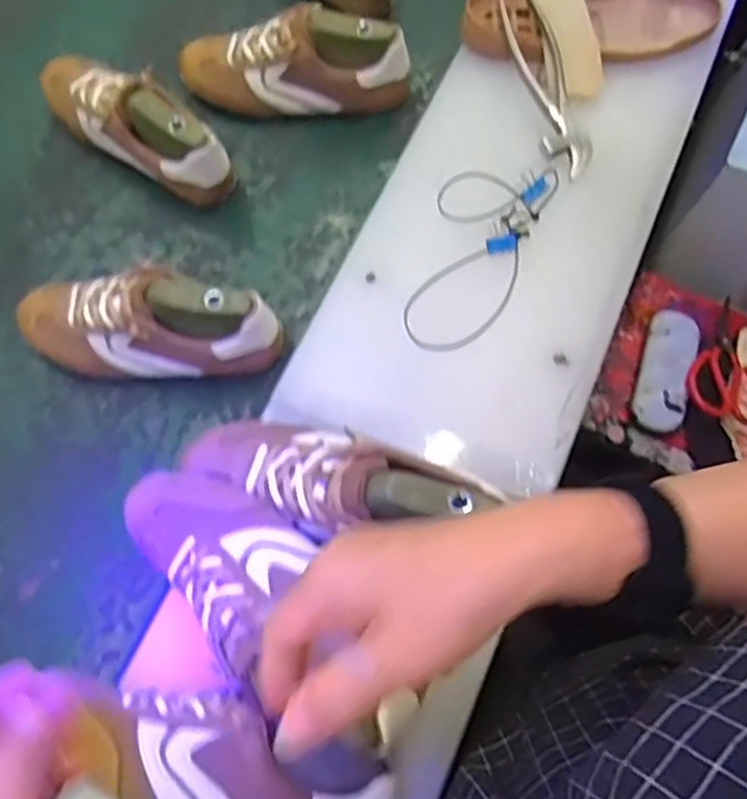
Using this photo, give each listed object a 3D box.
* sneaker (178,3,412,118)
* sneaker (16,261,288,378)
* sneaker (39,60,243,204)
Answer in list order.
[{"bbox_3d":[-0.088,-0.363,0.759,0.251,0.092,0.082,3,69,0],"label":"sneaker"},{"bbox_3d":[-0.215,-0.072,0.644,0.236,0.098,0.084,6,69,2],"label":"sneaker"},{"bbox_3d":[-0.252,-0.298,0.737,0.253,0.086,0.083,32,72,11],"label":"sneaker"}]

